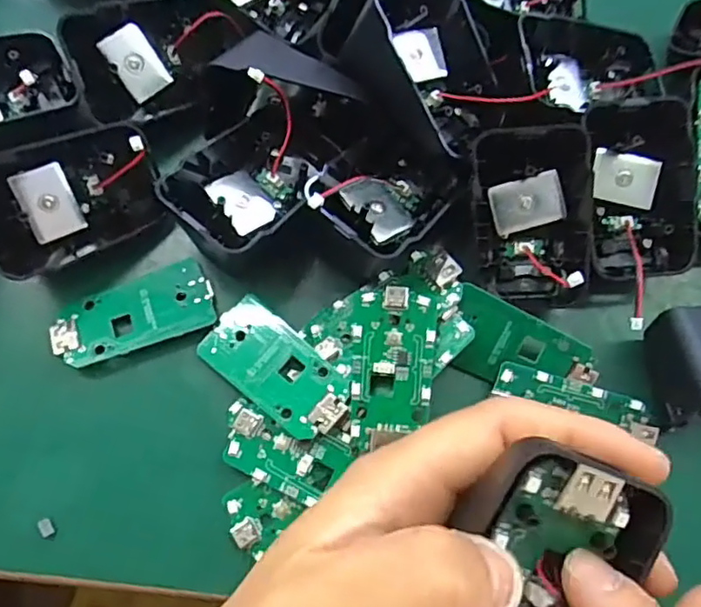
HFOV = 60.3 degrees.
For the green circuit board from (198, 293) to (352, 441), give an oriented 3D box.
[{"bbox_3d":[-0.028,0.025,0.234,0.062,0.009,0.032,39,75,10],"label":"green circuit board"}]

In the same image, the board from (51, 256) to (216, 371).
[{"bbox_3d":[-0.087,0.005,0.244,0.063,0.005,0.030,-22,74,-9],"label":"board"}]

